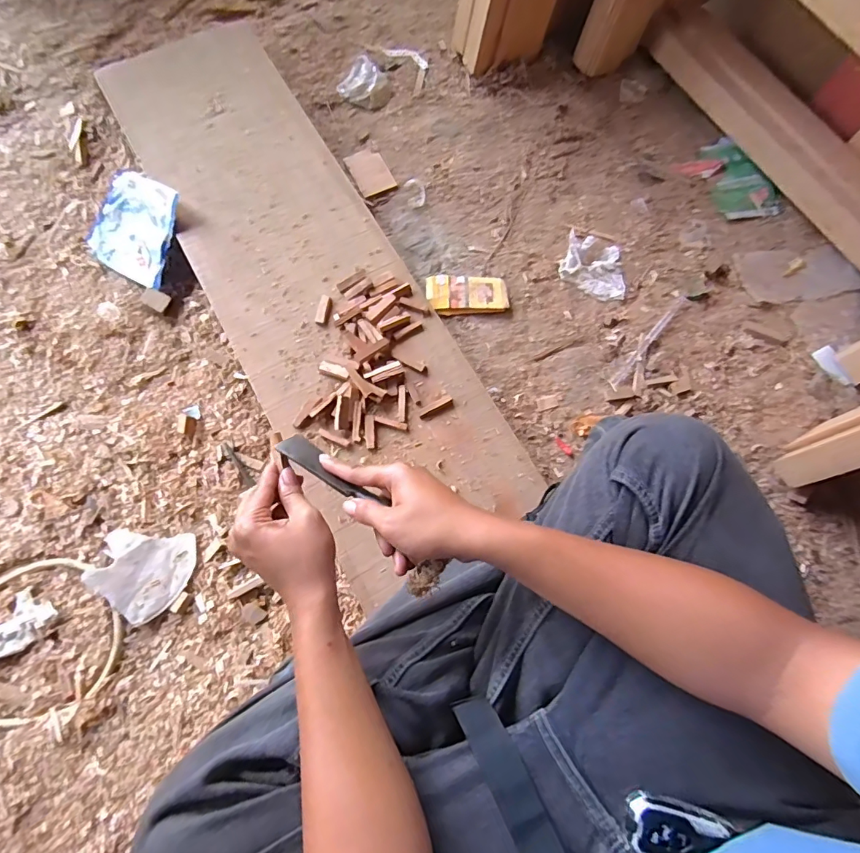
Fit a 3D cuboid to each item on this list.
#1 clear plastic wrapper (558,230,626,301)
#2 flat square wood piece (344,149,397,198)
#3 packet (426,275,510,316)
[{"bbox_3d":[0.258,-0.252,0.749,0.102,0.030,0.094,8,73,2],"label":"clear plastic wrapper"},{"bbox_3d":[-0.103,-0.438,0.826,0.061,0.008,0.095,-23,74,-7],"label":"flat square wood piece"},{"bbox_3d":[0.057,-0.200,0.736,0.122,0.016,0.064,-1,73,-1],"label":"packet"}]

